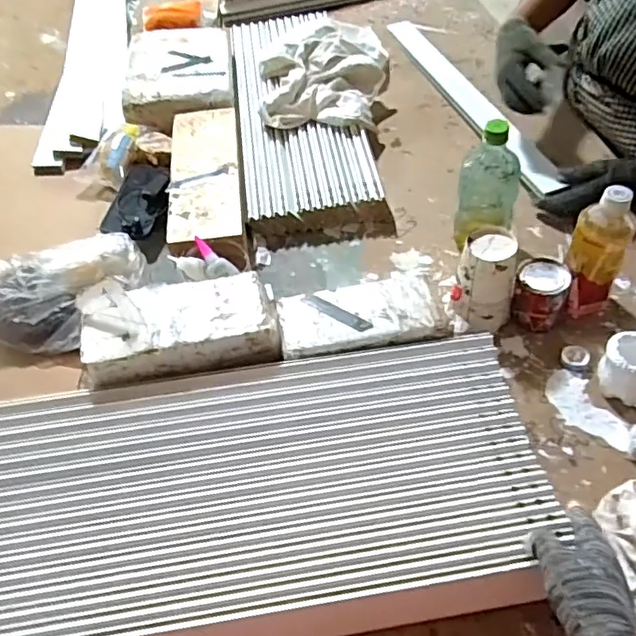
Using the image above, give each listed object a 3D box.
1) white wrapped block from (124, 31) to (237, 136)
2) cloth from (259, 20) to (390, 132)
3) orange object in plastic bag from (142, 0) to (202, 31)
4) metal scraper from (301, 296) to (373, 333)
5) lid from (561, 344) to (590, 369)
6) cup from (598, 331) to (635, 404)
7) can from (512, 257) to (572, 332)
[{"bbox_3d":[-0.268,-0.472,1.132,0.201,0.070,0.295,-8,50,-4],"label":"white wrapped block"},{"bbox_3d":[0.019,-0.521,1.163,0.262,0.074,0.464,-4,50,-1],"label":"cloth"},{"bbox_3d":[-0.301,-0.619,1.194,0.125,0.038,0.041,0,50,3],"label":"orange object in plastic bag"},{"bbox_3d":[0.024,-0.006,0.729,0.098,0.004,0.017,28,65,27],"label":"metal scraper"},{"bbox_3d":[0.318,0.047,0.718,0.031,0.008,0.033,-1,50,2],"label":"lid"},{"bbox_3d":[0.359,0.059,0.668,0.065,0.070,0.062,-1,50,2],"label":"cup"},{"bbox_3d":[0.285,-0.034,0.749,0.064,0.067,0.073,19,54,17],"label":"can"}]

